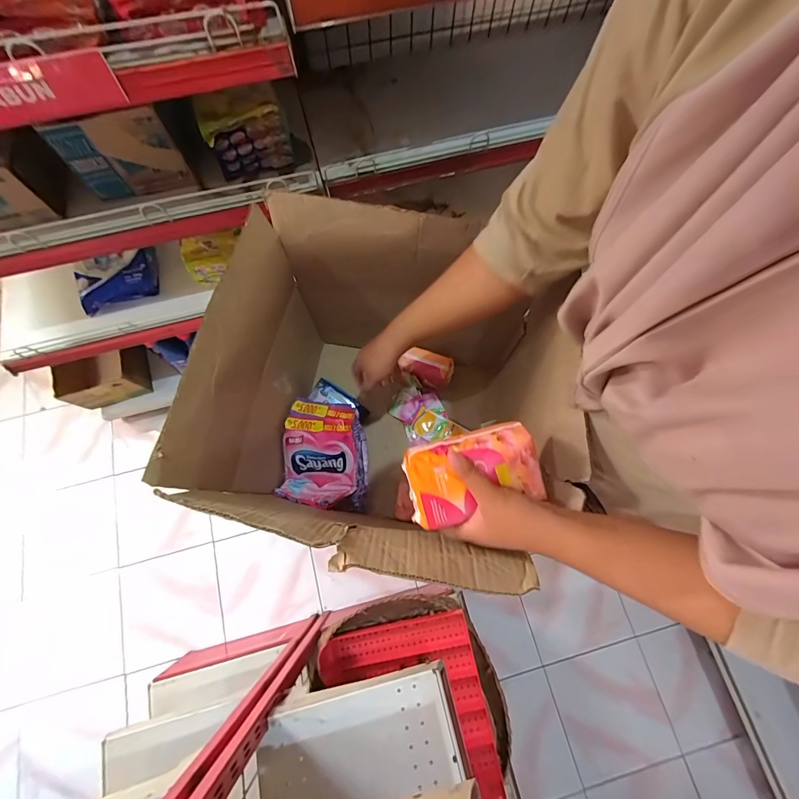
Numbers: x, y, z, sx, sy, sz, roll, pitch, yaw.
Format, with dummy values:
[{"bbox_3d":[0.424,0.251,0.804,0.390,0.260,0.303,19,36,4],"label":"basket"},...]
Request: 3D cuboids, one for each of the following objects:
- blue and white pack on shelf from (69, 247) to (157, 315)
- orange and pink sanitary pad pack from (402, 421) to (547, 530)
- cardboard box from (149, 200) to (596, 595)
[{"bbox_3d":[-0.689,-0.294,0.889,0.190,0.061,0.102,-24,75,-7],"label":"blue and white pack on shelf"},{"bbox_3d":[0.074,0.077,0.379,0.129,0.050,0.086,-13,74,-4],"label":"orange and pink sanitary pad pack"},{"bbox_3d":[-0.017,0.022,0.606,0.436,0.434,0.420,7,73,2],"label":"cardboard box"}]

